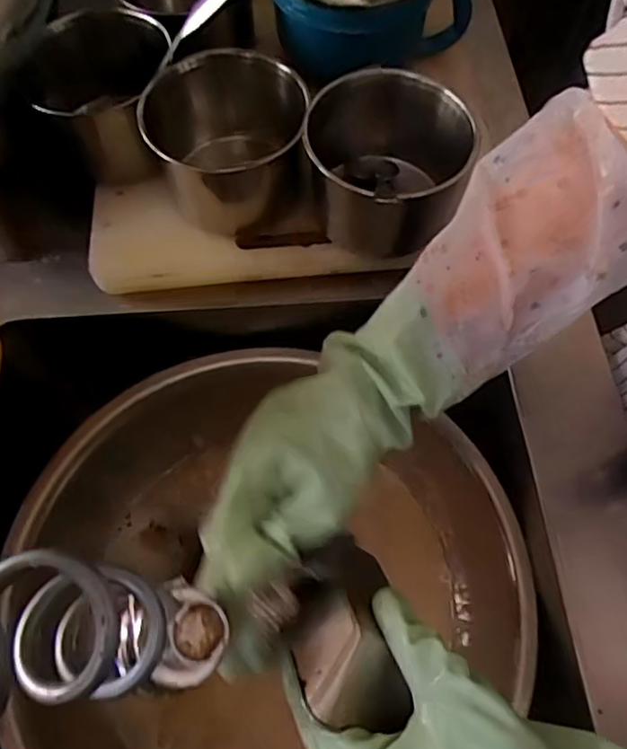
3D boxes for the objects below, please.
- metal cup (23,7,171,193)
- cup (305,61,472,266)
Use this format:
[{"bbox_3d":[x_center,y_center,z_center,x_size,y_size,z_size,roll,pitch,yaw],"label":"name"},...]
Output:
[{"bbox_3d":[-0.169,-0.226,0.510,0.114,0.097,0.114,0,63,0],"label":"metal cup"},{"bbox_3d":[0.052,-0.165,0.475,0.111,0.108,0.116,0,63,0],"label":"cup"}]

